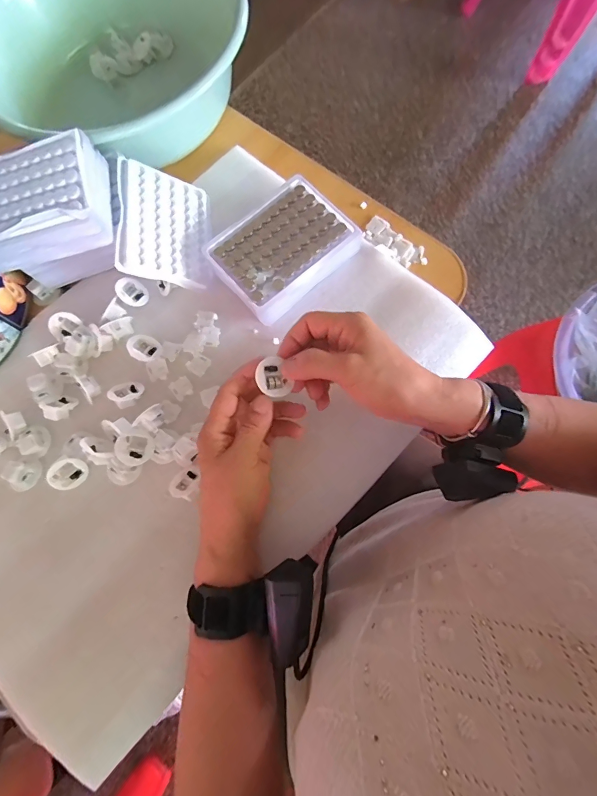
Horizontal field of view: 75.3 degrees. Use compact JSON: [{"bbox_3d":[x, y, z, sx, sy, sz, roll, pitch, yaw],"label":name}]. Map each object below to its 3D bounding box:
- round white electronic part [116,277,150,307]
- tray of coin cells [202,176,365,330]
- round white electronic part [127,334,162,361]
[{"bbox_3d":[-0.172,-0.111,0.401,0.033,0.010,0.030,38,56,-26],"label":"round white electronic part"},{"bbox_3d":[-0.018,-0.150,0.382,0.131,0.022,0.103,-43,81,-11],"label":"tray of coin cells"},{"bbox_3d":[-0.153,-0.049,0.384,0.031,0.011,0.030,-32,83,-43],"label":"round white electronic part"}]

